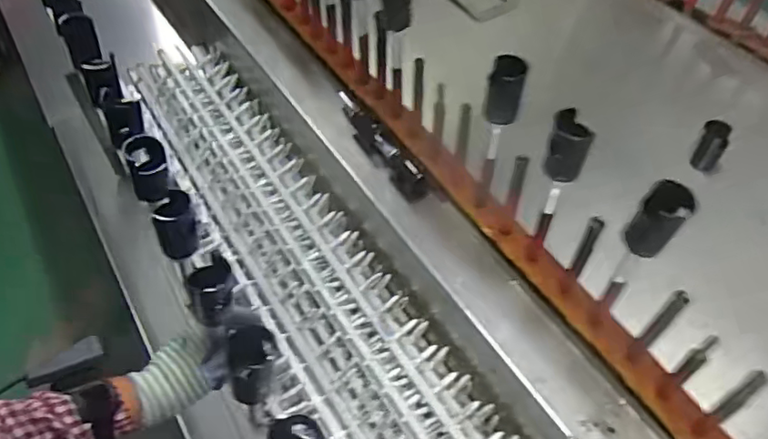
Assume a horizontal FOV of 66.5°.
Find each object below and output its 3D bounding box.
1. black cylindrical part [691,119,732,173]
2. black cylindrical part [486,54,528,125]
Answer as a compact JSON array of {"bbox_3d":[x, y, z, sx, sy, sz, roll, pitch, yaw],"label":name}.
[{"bbox_3d":[0.481,-0.105,0.862,0.037,0.078,0.031,24,47,23],"label":"black cylindrical part"},{"bbox_3d":[0.134,-0.141,0.648,0.036,0.073,0.035,6,42,5],"label":"black cylindrical part"}]

